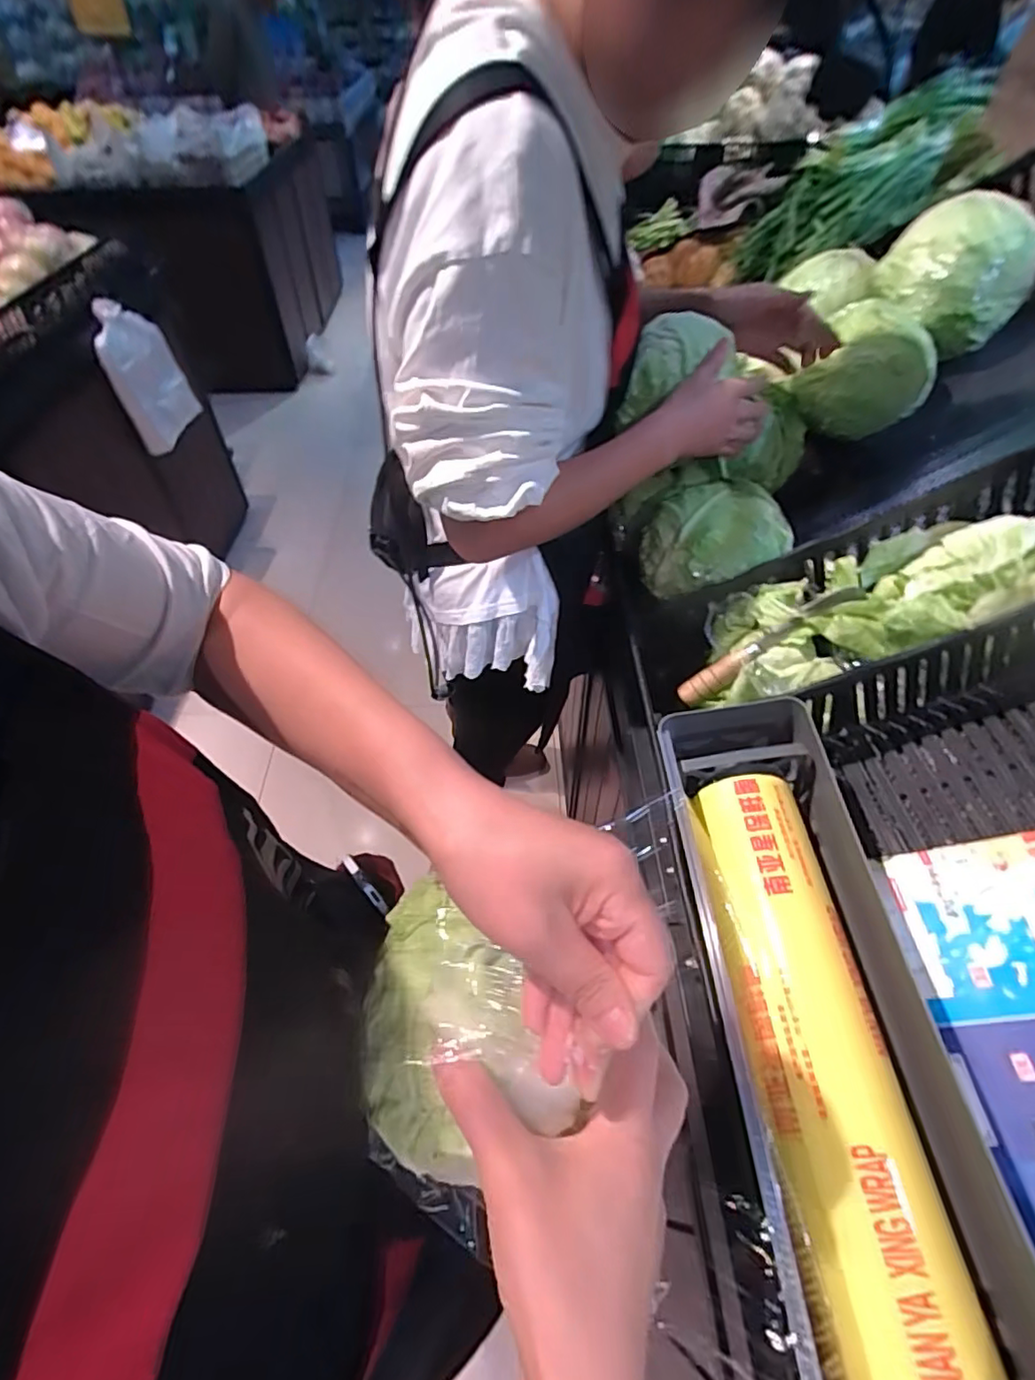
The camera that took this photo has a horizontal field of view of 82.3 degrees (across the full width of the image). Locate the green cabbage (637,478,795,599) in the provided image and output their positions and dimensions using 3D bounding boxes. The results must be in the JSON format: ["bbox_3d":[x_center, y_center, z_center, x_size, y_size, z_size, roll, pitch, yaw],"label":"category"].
[{"bbox_3d":[0.227,-0.173,0.680,0.152,0.107,0.114,-8,50,-6],"label":"green cabbage"}]

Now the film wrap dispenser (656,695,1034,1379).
[{"bbox_3d":[0.218,0.227,0.402,0.176,0.092,0.477,-1,50,-1],"label":"film wrap dispenser"}]

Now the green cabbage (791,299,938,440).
[{"bbox_3d":[0.448,-0.406,0.748,0.138,0.120,0.125,27,55,21],"label":"green cabbage"}]

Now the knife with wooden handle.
[{"bbox_3d":[0.260,-0.048,0.628,0.204,0.020,0.027,-35,49,18],"label":"knife with wooden handle"}]

